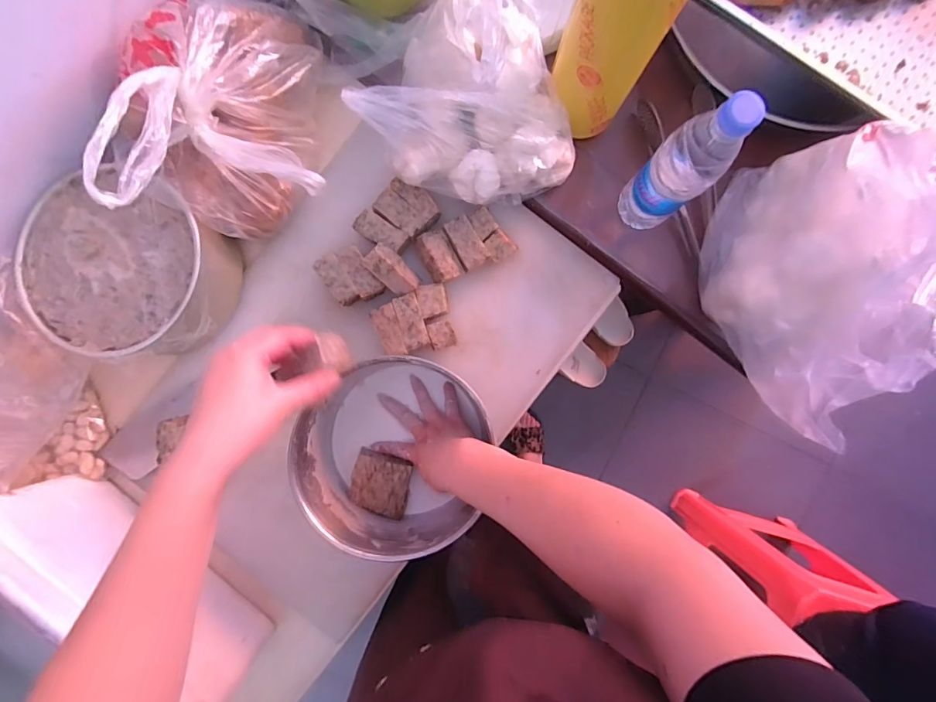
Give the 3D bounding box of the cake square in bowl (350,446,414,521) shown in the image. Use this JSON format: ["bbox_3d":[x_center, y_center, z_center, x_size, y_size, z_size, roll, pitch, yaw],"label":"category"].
[{"bbox_3d":[-0.107,0.165,0.551,0.070,0.031,0.070,13,88,0],"label":"cake square in bowl"}]

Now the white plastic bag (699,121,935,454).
[{"bbox_3d":[0.350,-0.060,0.437,0.115,0.208,0.309,-11,88,-1],"label":"white plastic bag"}]

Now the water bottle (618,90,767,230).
[{"bbox_3d":[0.222,-0.187,0.472,0.068,0.228,0.059,-13,88,-1],"label":"water bottle"}]

